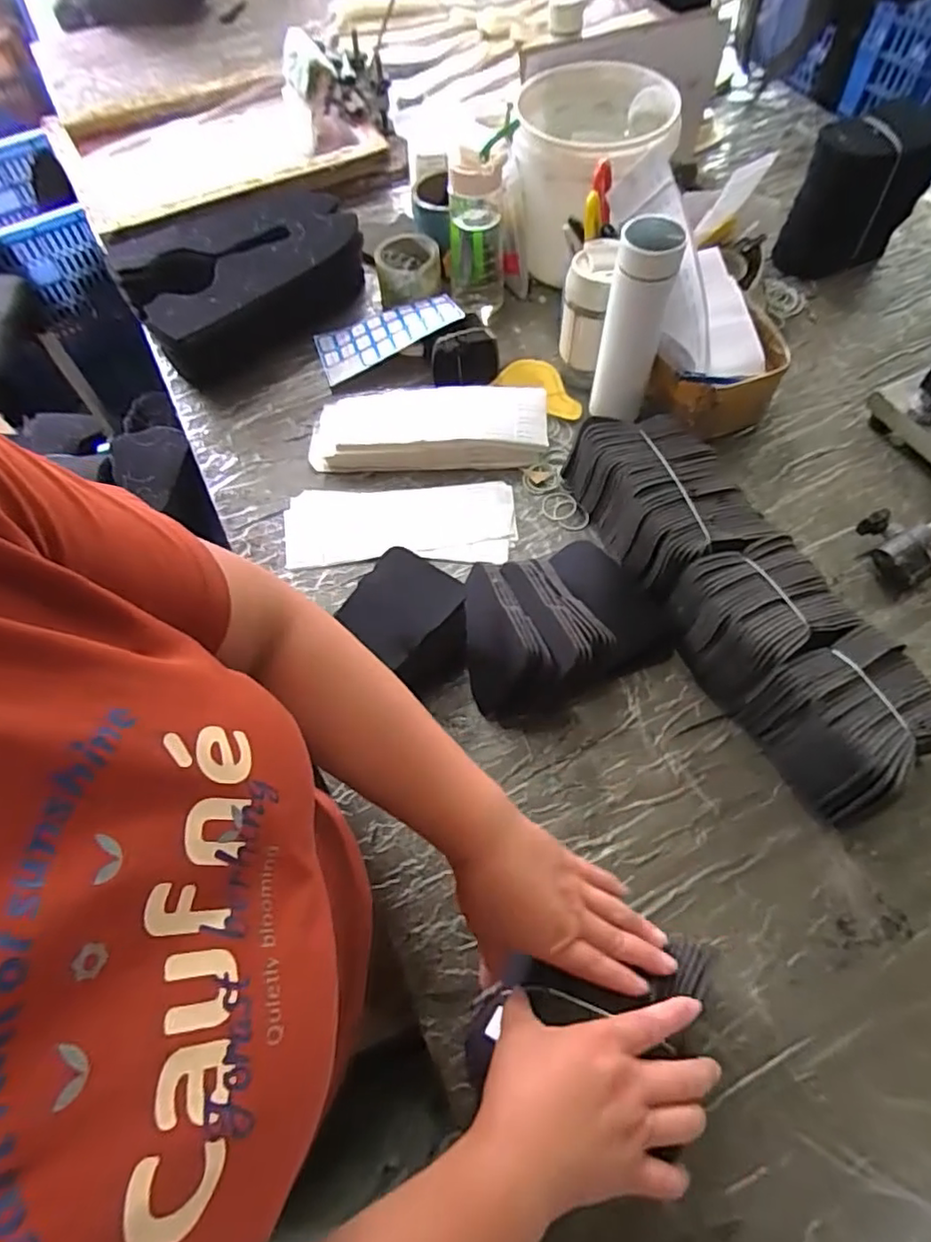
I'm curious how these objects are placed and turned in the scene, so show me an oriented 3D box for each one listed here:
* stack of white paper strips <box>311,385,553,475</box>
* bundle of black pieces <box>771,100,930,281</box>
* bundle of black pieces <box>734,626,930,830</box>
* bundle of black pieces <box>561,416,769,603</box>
[{"bbox_3d":[-0.049,-0.242,0.774,0.296,0.045,0.108,-1,62,2],"label":"stack of white paper strips"},{"bbox_3d":[0.529,-0.577,0.832,0.146,0.167,0.084,-20,63,-8],"label":"bundle of black pieces"},{"bbox_3d":[0.346,0.089,0.546,0.132,0.097,0.126,-25,64,-10],"label":"bundle of black pieces"},{"bbox_3d":[0.215,-0.126,0.671,0.142,0.093,0.202,-15,63,-5],"label":"bundle of black pieces"}]

